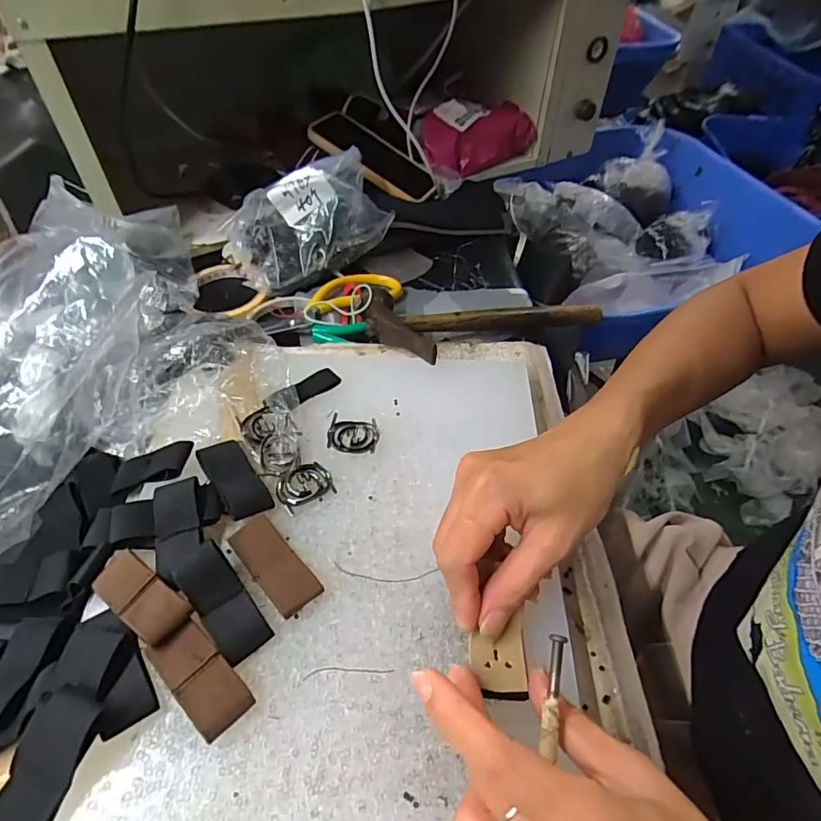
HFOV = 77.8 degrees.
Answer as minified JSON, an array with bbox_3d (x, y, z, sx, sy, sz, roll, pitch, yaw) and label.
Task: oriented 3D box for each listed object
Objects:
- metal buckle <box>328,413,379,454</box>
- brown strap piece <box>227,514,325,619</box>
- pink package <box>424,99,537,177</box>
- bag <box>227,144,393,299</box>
[{"bbox_3d":[-0.039,0.016,0.350,0.034,0.007,0.026,5,49,4],"label":"metal buckle"},{"bbox_3d":[-0.077,0.088,0.289,0.024,0.010,0.061,-34,58,-27],"label":"brown strap piece"},{"bbox_3d":[0.092,-0.378,0.696,0.169,0.079,0.057,-25,54,-21],"label":"pink package"},{"bbox_3d":[-0.112,-0.206,0.545,0.162,0.078,0.115,-24,53,-21],"label":"bag"}]

